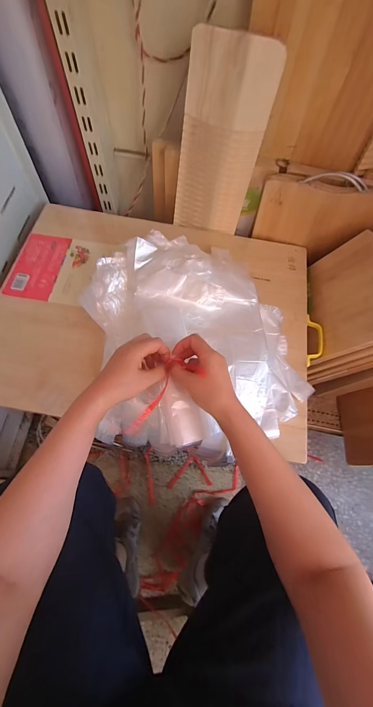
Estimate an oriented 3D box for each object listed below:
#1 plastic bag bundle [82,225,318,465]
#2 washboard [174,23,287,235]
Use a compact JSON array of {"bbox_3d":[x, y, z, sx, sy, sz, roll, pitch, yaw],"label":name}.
[{"bbox_3d":[0.016,-0.055,0.539,0.373,0.108,0.411,-7,67,-6],"label":"plastic bag bundle"},{"bbox_3d":[0.065,-0.405,0.588,0.152,0.335,0.012,12,55,0],"label":"washboard"}]

